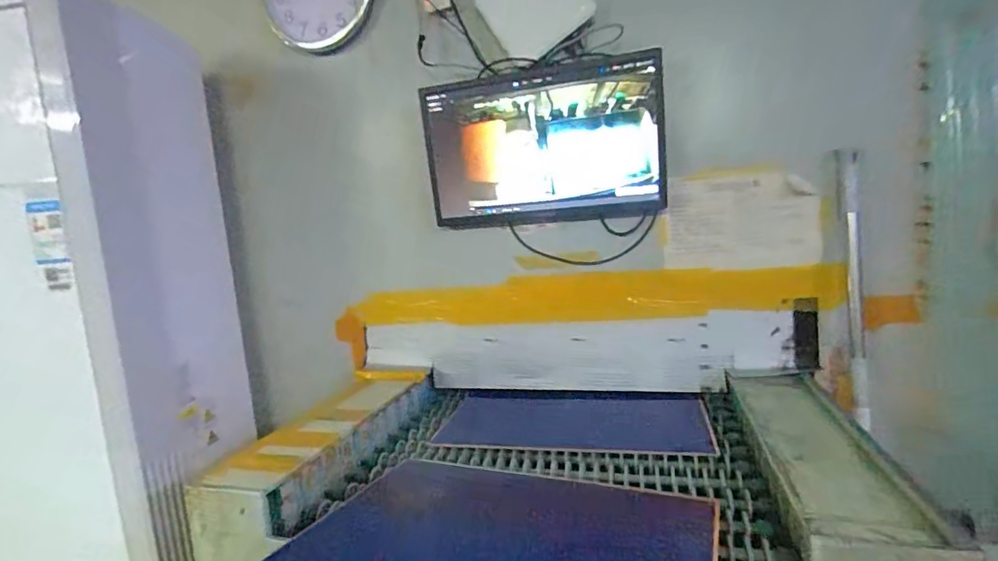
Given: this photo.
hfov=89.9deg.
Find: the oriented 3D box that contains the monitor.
[{"bbox_3d":[0.071,-0.275,1.060,0.530,0.296,0.082,-2,6,23],"label":"monitor"}]

